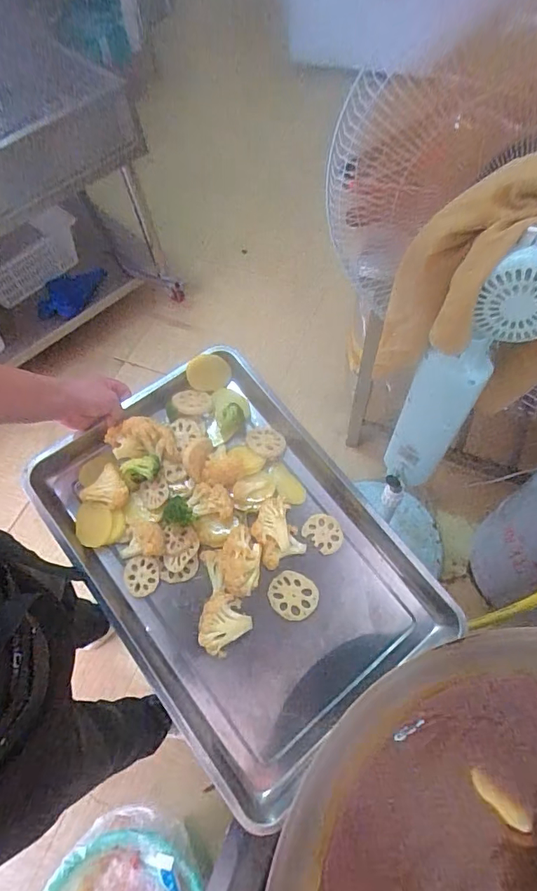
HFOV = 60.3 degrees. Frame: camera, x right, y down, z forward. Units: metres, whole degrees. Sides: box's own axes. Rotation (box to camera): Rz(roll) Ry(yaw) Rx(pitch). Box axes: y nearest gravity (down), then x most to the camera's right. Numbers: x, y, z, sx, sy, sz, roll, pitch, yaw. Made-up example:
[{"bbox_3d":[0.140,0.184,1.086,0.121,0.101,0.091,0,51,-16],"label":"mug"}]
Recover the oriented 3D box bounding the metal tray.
[{"bbox_3d":[-0.041,0.146,0.669,0.380,0.061,0.539,-35,80,-14],"label":"metal tray"}]

